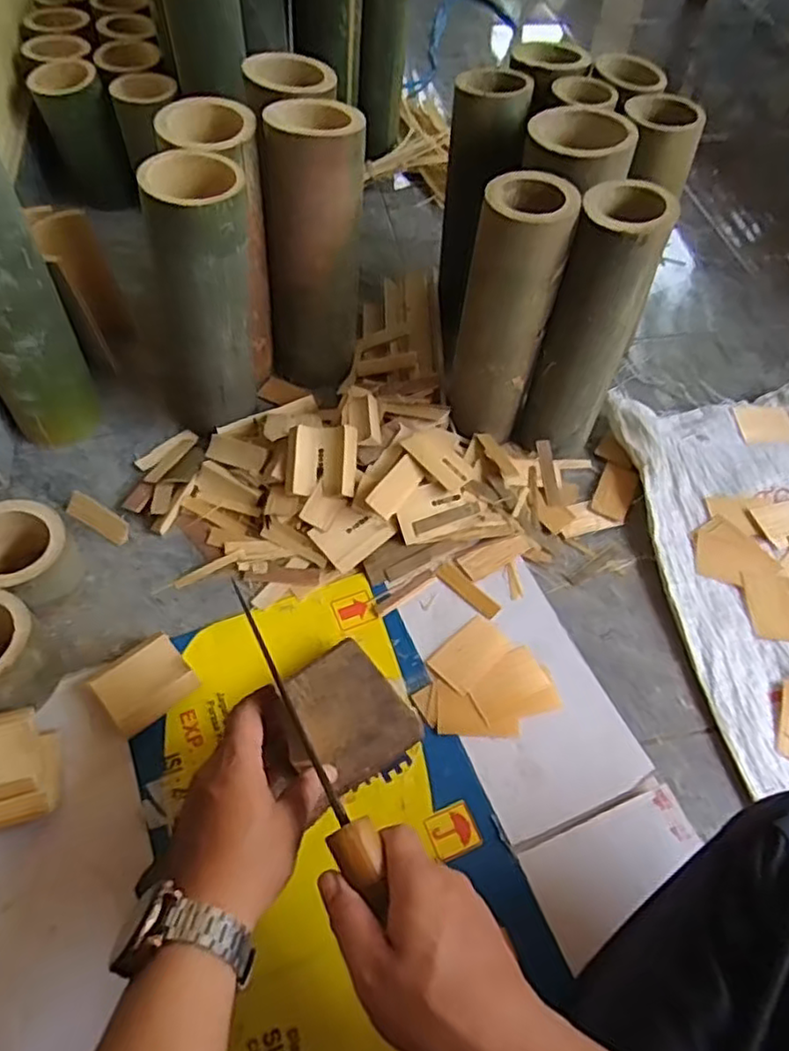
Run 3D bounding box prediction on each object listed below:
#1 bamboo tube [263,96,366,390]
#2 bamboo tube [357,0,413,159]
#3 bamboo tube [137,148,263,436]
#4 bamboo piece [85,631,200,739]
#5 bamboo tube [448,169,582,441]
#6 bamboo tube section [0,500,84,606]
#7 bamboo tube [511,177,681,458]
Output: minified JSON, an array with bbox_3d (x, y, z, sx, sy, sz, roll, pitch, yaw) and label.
[{"bbox_3d":[-0.084,-0.275,0.700,0.106,0.266,0.087,-5,57,-7],"label":"bamboo tube"},{"bbox_3d":[-0.013,-0.674,0.930,0.071,0.286,0.061,3,56,-1],"label":"bamboo tube"},{"bbox_3d":[-0.180,-0.214,0.649,0.101,0.258,0.085,-5,57,-7],"label":"bamboo tube"},{"bbox_3d":[-0.212,0.135,0.571,0.072,0.031,0.057,-37,66,-24],"label":"bamboo piece"},{"bbox_3d":[0.108,-0.199,0.653,0.078,0.248,0.068,20,58,10],"label":"bamboo tube"},{"bbox_3d":[-0.333,0.032,0.601,0.090,0.084,0.085,2,56,-2],"label":"bamboo tube section"},{"bbox_3d":[0.194,-0.186,0.674,0.078,0.275,0.090,29,59,15],"label":"bamboo tube"}]

